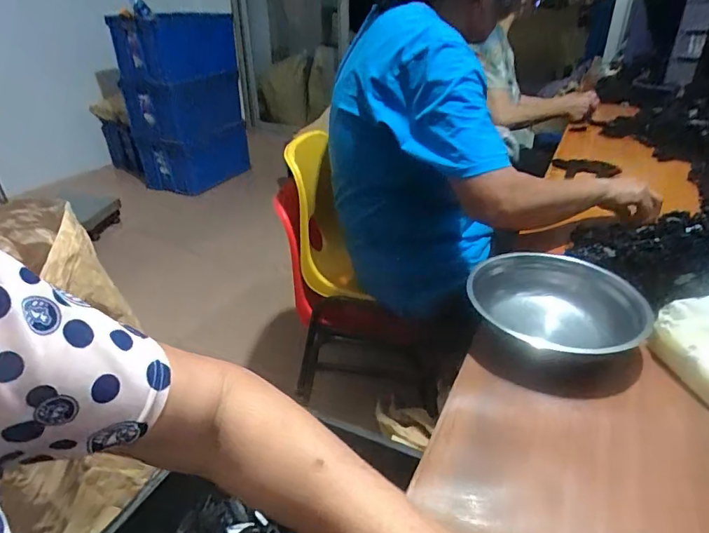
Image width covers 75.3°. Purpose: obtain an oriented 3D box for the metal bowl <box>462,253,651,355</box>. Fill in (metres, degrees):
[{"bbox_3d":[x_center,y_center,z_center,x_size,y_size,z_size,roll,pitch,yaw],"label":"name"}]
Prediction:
[{"bbox_3d":[0.244,0.049,0.566,0.196,0.059,0.189,-1,30,1],"label":"metal bowl"}]

